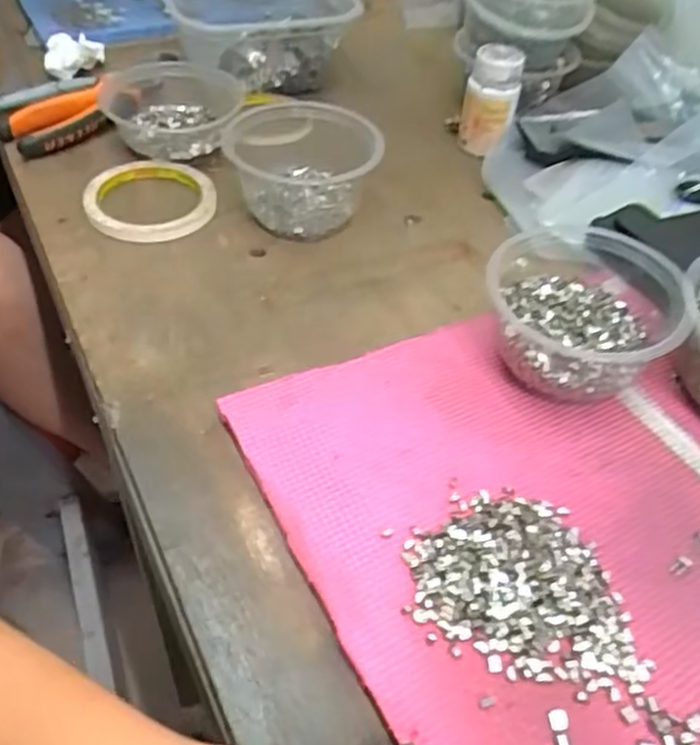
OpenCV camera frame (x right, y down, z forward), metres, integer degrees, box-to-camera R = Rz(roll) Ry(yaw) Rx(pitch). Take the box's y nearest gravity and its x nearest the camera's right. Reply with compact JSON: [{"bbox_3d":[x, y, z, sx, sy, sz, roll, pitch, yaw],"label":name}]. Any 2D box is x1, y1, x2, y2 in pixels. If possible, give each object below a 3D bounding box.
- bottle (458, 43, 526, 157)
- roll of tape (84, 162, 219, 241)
[{"bbox_3d":[0.121,-0.234,0.638,0.046,0.076,0.047,11,48,8],"label":"bottle"},{"bbox_3d":[-0.153,-0.135,0.574,0.095,0.016,0.092,1,47,-1],"label":"roll of tape"}]

